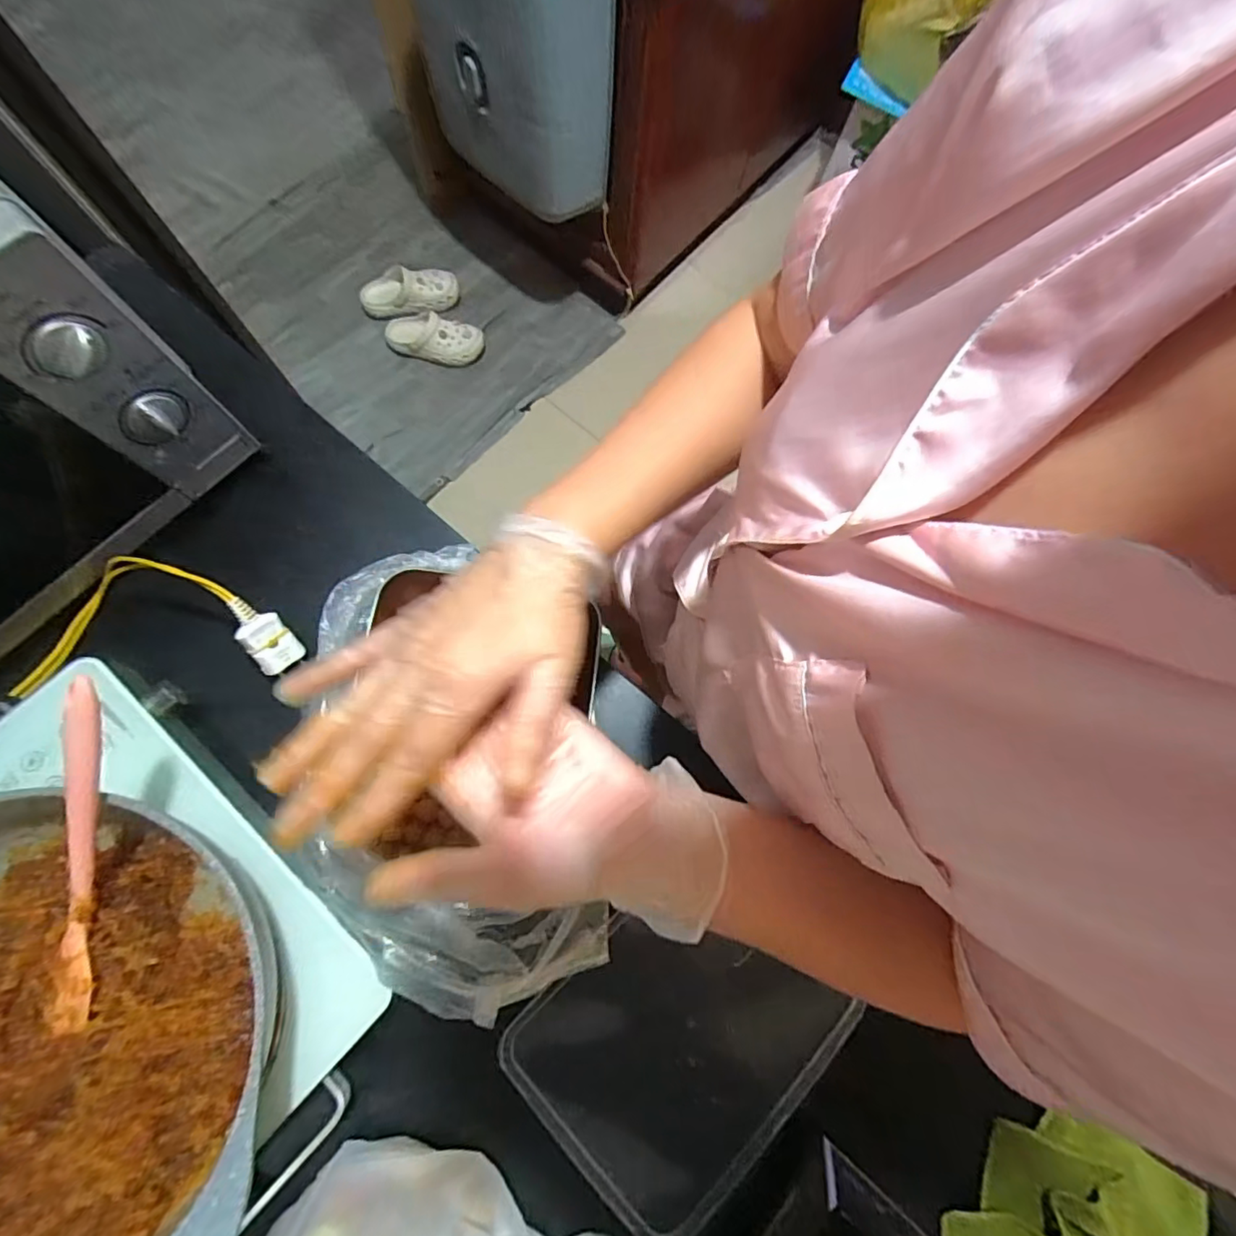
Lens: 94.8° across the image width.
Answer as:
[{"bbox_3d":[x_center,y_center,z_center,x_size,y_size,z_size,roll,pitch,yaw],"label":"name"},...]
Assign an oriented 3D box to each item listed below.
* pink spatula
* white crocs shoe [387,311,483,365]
[{"bbox_3d":[-0.321,0.145,0.342,0.028,0.016,0.228,11,99,1],"label":"pink spatula"},{"bbox_3d":[-0.472,-0.729,1.471,0.238,0.077,0.109,8,75,-1],"label":"white crocs shoe"}]

